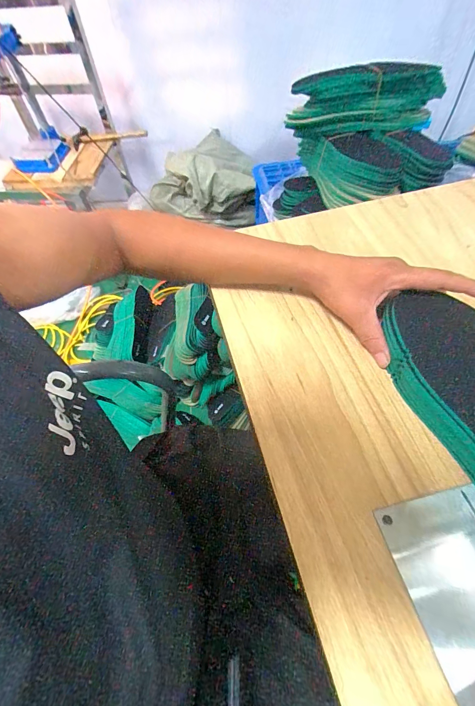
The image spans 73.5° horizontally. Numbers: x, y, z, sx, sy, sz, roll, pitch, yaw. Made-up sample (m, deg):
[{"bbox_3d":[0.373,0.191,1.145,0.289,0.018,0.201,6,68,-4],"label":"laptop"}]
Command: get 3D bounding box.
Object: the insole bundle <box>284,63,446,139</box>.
[{"bbox_3d":[0.273,-0.549,0.683,0.326,0.116,0.111,-18,58,-7],"label":"insole bundle"}]

